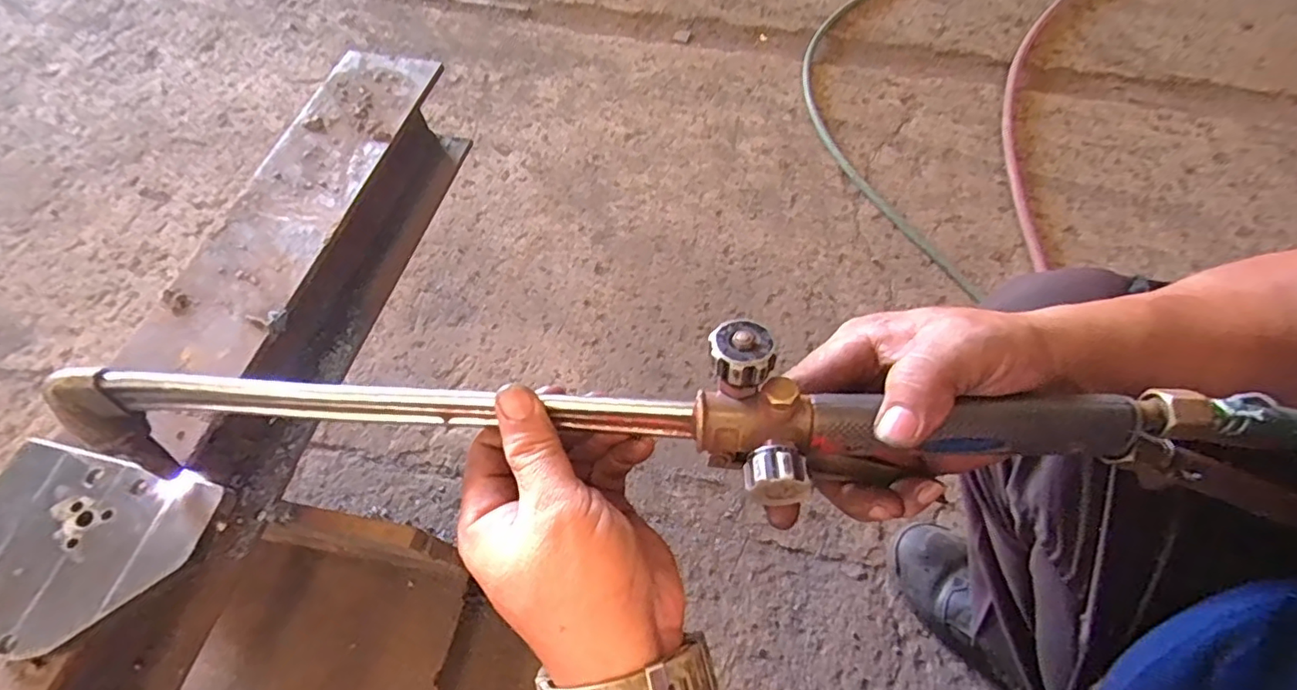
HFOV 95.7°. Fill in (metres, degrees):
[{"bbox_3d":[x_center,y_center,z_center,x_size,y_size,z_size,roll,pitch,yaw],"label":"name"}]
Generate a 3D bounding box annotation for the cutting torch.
[{"bbox_3d":[-0.026,0.036,0.268,0.504,0.079,0.057,1,62,6],"label":"cutting torch"}]

